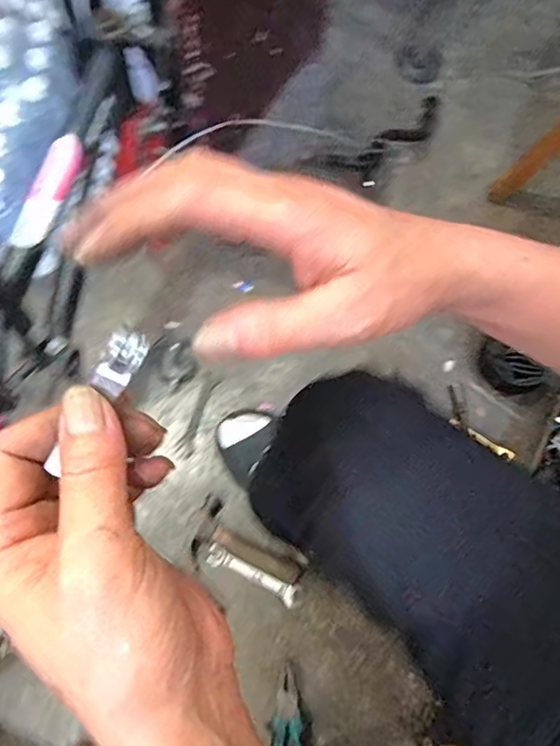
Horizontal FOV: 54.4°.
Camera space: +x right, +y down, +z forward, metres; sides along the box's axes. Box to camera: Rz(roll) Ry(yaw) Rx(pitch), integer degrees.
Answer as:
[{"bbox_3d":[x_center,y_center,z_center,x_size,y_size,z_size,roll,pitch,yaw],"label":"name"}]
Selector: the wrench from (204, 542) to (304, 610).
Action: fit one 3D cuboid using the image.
[{"bbox_3d":[-0.039,0.293,0.789,0.146,0.009,0.031,24,70,6],"label":"wrench"}]

